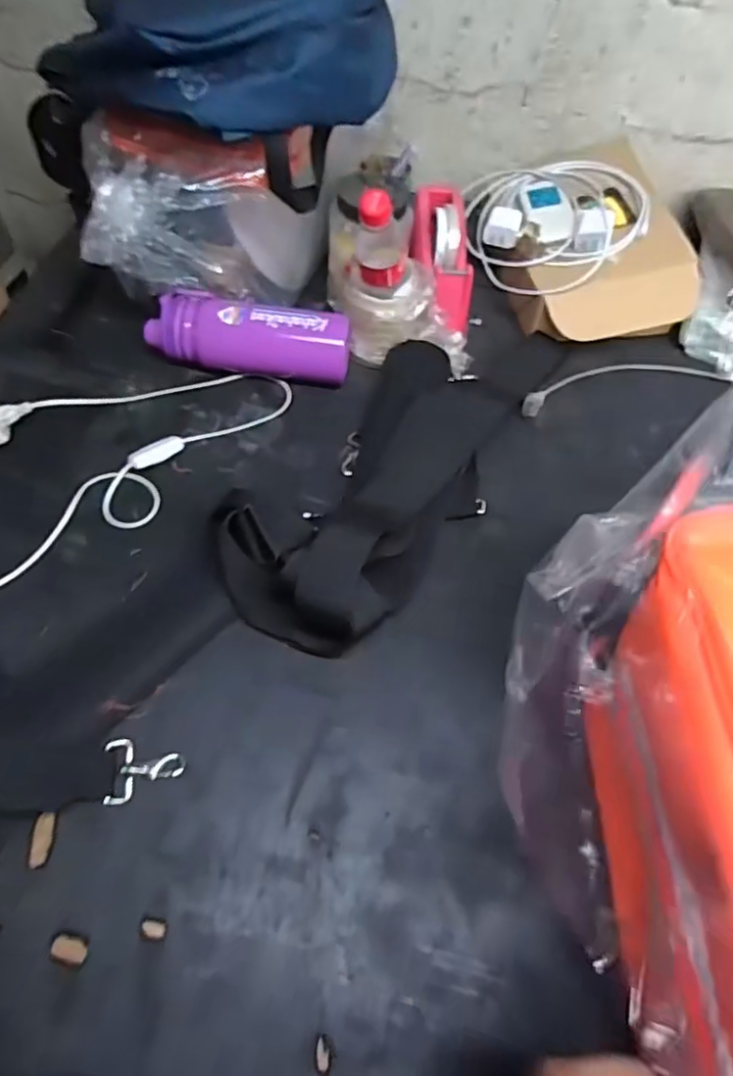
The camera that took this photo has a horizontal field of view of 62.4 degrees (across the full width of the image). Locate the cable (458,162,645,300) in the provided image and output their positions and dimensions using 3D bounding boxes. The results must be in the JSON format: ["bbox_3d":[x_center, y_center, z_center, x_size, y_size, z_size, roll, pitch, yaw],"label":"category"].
[{"bbox_3d":[0.251,-0.450,0.835,0.210,0.073,0.258,-37,65,-24],"label":"cable"}]

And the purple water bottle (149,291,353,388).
[{"bbox_3d":[-0.134,-0.236,0.717,0.226,0.082,0.069,3,56,-1],"label":"purple water bottle"}]

